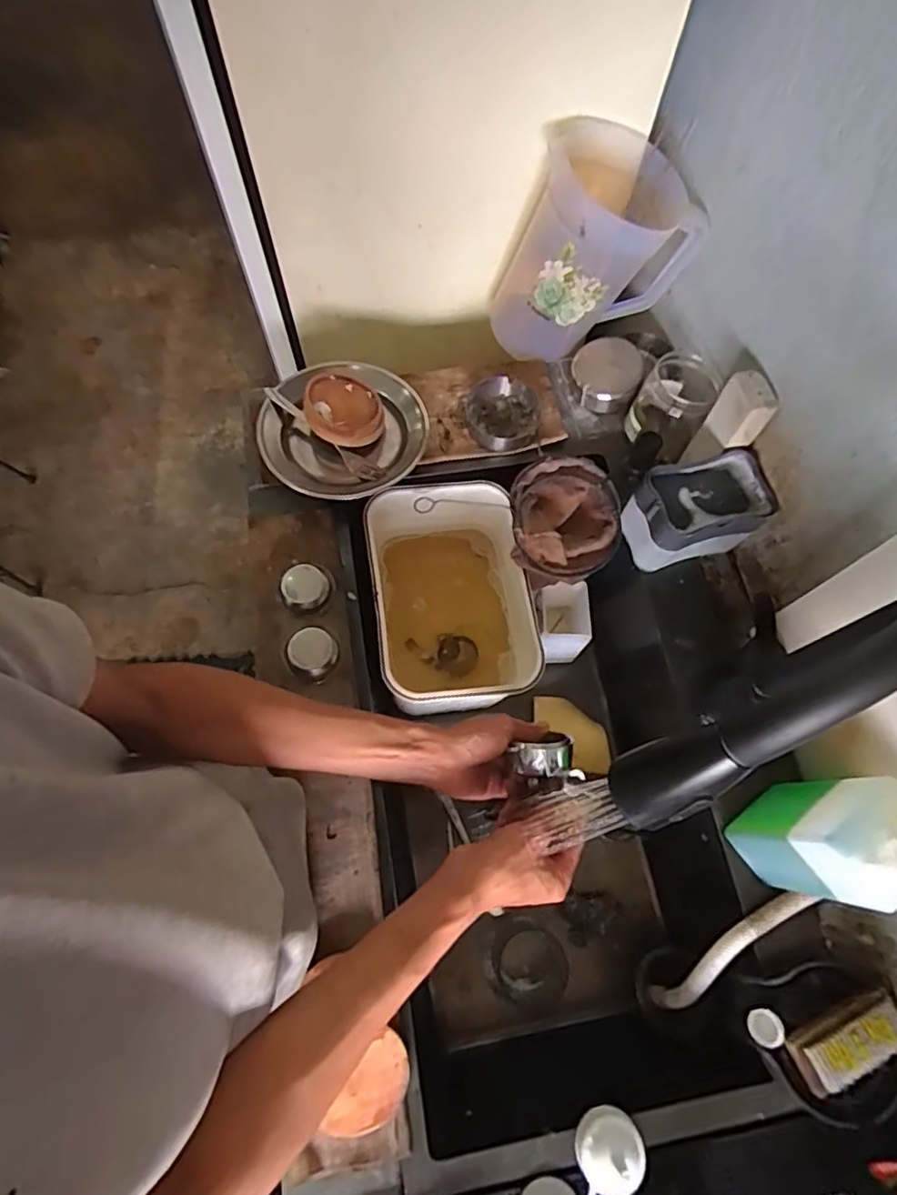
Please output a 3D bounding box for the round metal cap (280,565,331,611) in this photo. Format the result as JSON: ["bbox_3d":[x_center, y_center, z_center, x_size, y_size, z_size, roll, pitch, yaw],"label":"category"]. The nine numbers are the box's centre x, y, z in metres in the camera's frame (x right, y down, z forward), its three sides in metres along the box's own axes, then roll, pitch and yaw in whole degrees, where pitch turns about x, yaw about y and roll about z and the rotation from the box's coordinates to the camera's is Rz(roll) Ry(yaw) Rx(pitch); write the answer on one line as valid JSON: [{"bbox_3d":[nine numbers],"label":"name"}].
[{"bbox_3d":[-0.168,-0.011,0.696,0.053,0.022,0.051,1,70,-2],"label":"round metal cap"}]

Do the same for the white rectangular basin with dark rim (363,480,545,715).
[{"bbox_3d":[0.004,0.012,0.806,0.200,0.191,0.273,-7,70,-5],"label":"white rectangular basin with dark rim"}]

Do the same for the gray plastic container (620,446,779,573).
[{"bbox_3d":[0.287,-0.099,0.702,0.147,0.110,0.089,-13,71,-7],"label":"gray plastic container"}]

